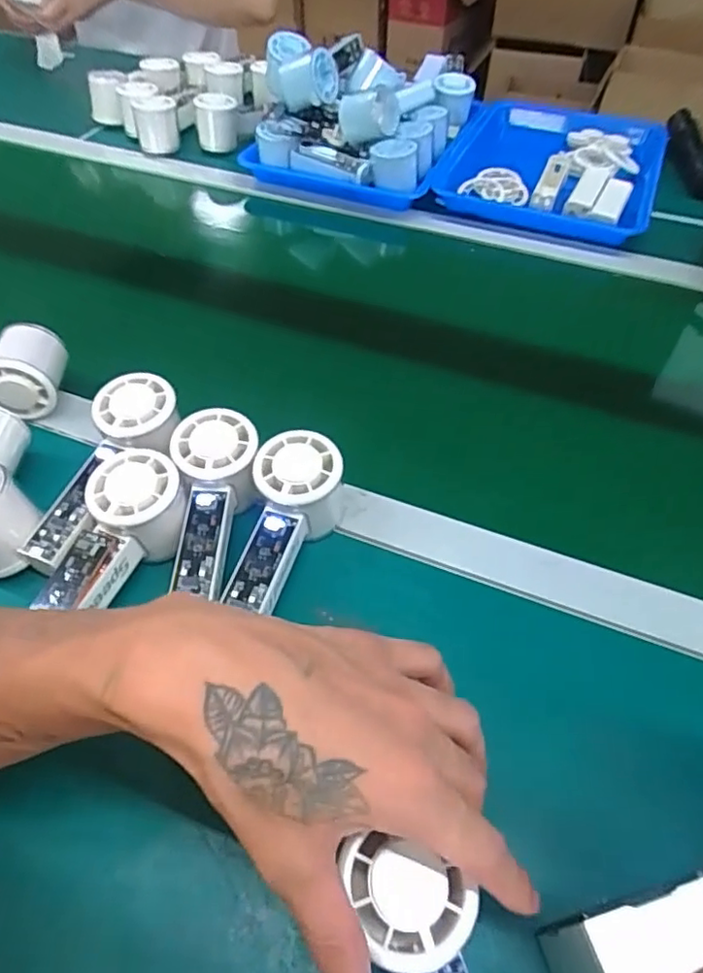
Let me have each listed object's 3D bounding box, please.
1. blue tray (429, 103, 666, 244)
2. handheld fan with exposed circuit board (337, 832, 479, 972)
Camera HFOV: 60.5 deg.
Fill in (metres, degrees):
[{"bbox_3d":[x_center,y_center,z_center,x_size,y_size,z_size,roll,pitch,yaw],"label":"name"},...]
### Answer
[{"bbox_3d":[0.274,-0.441,0.809,0.265,0.039,0.370,19,52,14],"label":"blue tray"},{"bbox_3d":[0.039,0.207,0.231,0.042,0.019,0.137,-16,69,-14],"label":"handheld fan with exposed circuit board"}]

